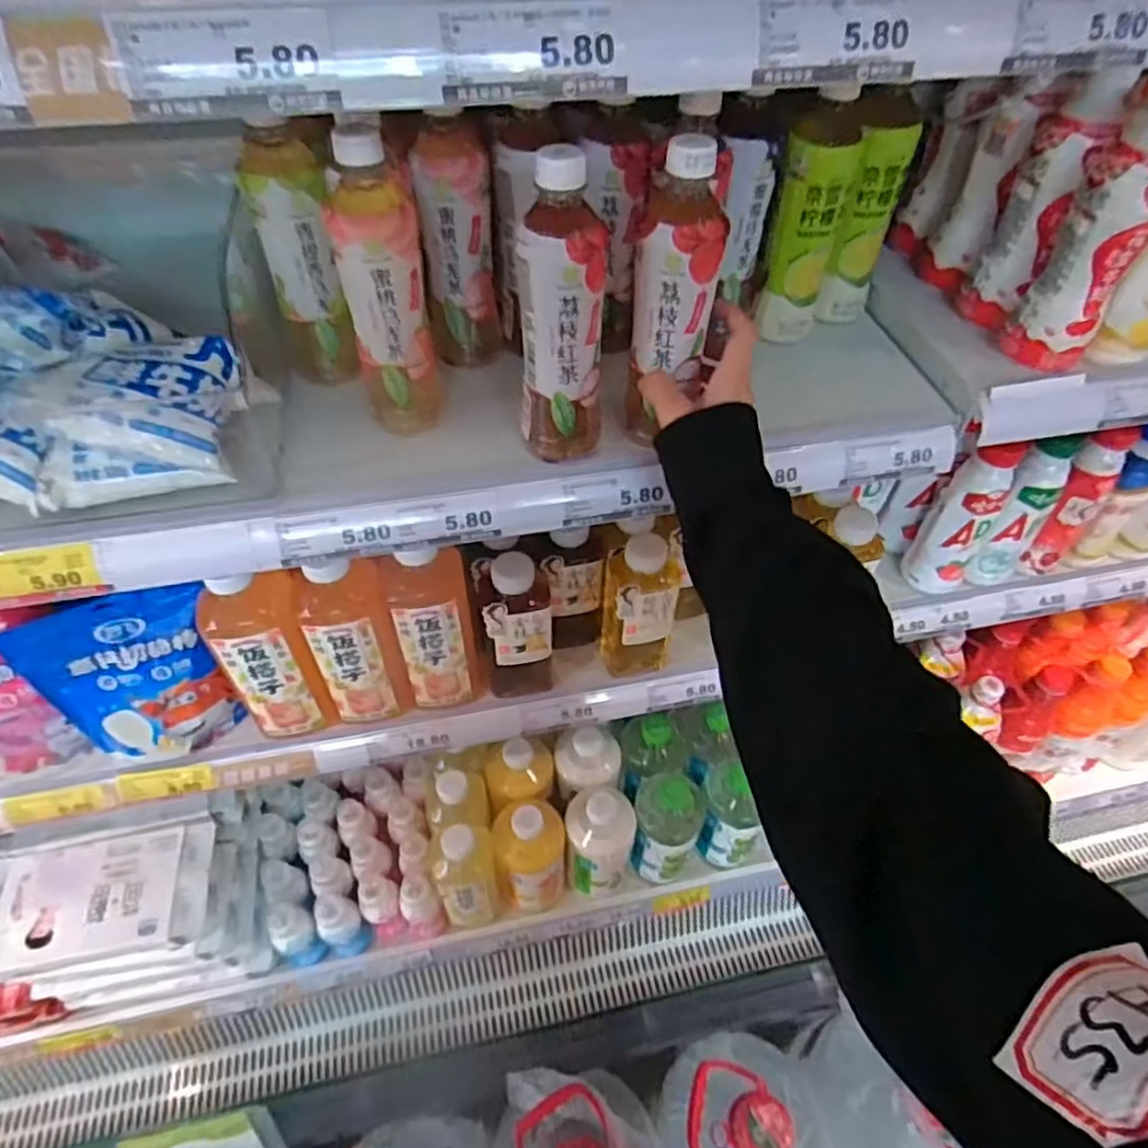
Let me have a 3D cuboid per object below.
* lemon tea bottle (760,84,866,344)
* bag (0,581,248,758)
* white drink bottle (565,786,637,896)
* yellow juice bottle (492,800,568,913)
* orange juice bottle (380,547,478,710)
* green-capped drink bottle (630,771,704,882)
[{"bbox_3d":[0.203,-0.302,0.618,0.054,0.191,0.054,20,51,16],"label":"lemon tea bottle"},{"bbox_3d":[-0.420,0.105,0.684,0.159,0.182,0.056,-16,51,-14],"label":"bag"},{"bbox_3d":[0.038,0.368,0.987,0.091,0.195,0.084,-2,49,-3],"label":"white drink bottle"},{"bbox_3d":[-0.058,0.382,0.976,0.091,0.228,0.085,1,49,-1],"label":"yellow juice bottle"},{"bbox_3d":[-0.141,0.050,0.712,0.075,0.216,0.059,-8,49,-8],"label":"orange juice bottle"},{"bbox_3d":[0.134,0.366,1.023,0.096,0.186,0.090,3,49,1],"label":"green-capped drink bottle"}]

